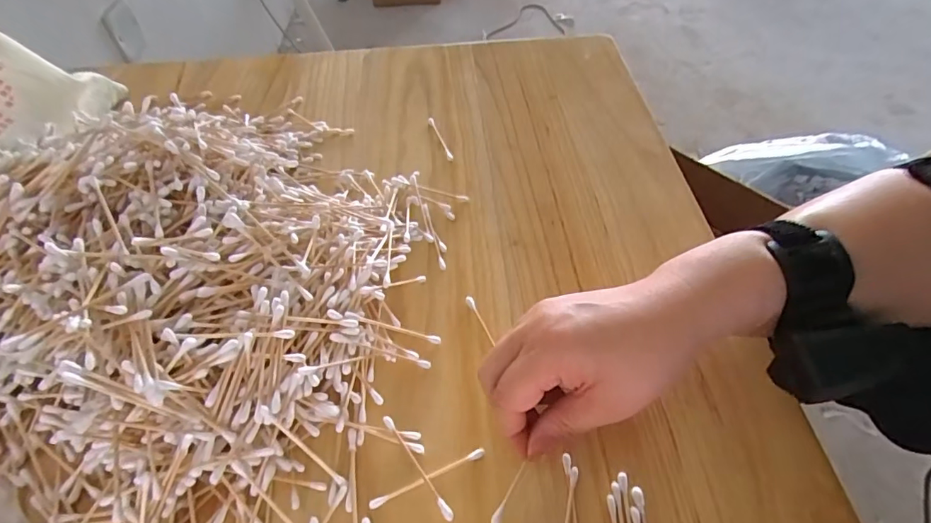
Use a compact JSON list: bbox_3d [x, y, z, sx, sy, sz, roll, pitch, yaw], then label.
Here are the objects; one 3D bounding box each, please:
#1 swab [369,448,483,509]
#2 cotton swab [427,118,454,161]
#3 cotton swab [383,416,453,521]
[{"bbox_3d":[-0.022,0.127,0.293,0.072,0.004,0.005,-20,53,-14],"label":"swab"},{"bbox_3d":[-0.026,-0.127,0.511,0.006,0.006,0.072,-17,52,-12],"label":"cotton swab"},{"bbox_3d":[-0.029,0.121,0.298,0.006,0.005,0.071,-30,56,-21],"label":"cotton swab"}]

